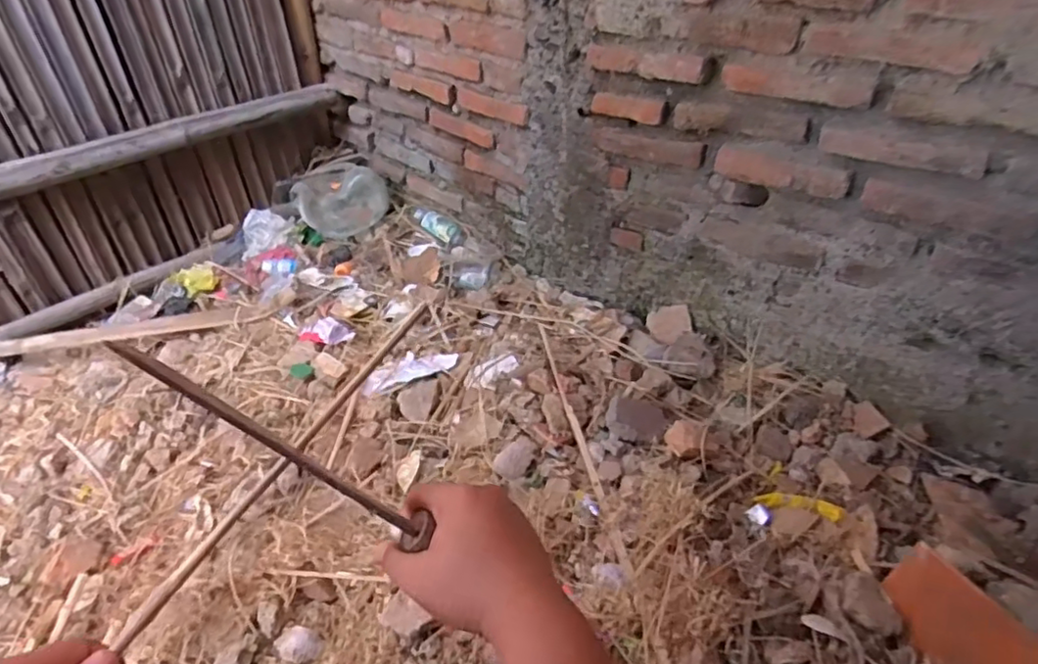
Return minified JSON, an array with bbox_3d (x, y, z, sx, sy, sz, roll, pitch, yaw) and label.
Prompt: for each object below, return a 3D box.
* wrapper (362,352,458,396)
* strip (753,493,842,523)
[{"bbox_3d":[-0.216,0.070,1.229,0.187,0.019,0.095,-19,41,-23],"label":"wrapper"},{"bbox_3d":[0.429,0.264,0.972,0.121,0.007,0.040,8,32,23],"label":"strip"}]

